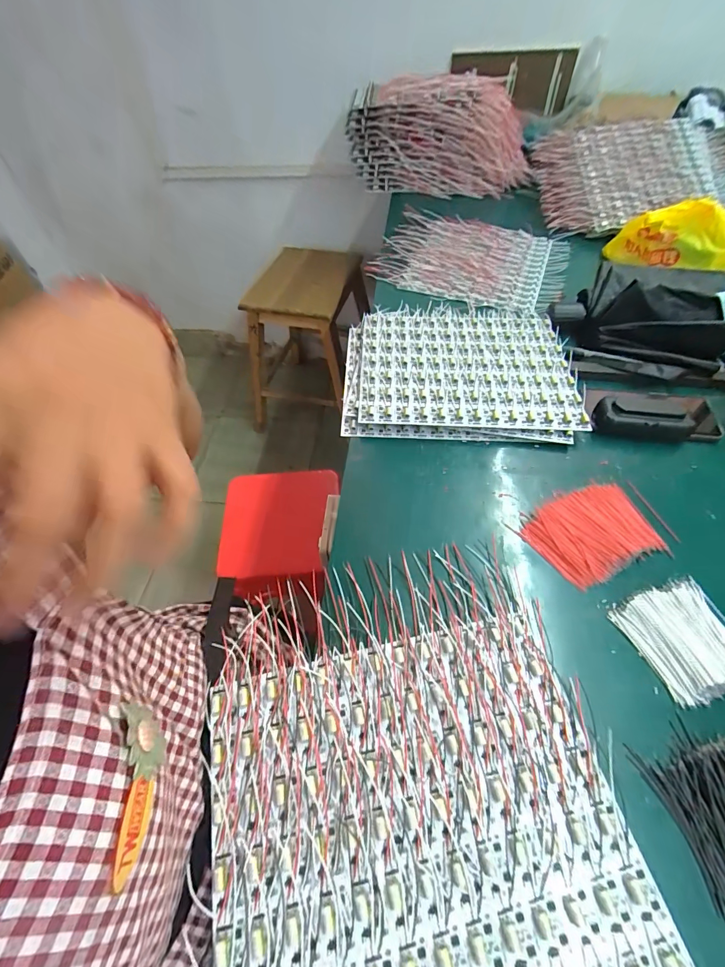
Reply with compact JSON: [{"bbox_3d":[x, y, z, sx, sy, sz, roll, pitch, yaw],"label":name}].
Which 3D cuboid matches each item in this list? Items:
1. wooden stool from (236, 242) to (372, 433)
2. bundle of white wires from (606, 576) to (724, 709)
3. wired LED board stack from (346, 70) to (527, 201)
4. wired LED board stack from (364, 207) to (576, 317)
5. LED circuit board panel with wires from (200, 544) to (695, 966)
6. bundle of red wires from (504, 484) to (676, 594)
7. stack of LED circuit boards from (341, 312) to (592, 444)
[{"bbox_3d":[-0.169,-0.459,1.366,0.347,0.493,0.382,15,58,13],"label":"wooden stool"},{"bbox_3d":[0.299,0.138,0.356,0.098,0.022,0.092,-17,58,-12],"label":"bundle of white wires"},{"bbox_3d":[0.175,-0.802,0.920,0.404,0.184,0.138,-6,57,-4],"label":"wired LED board stack"},{"bbox_3d":[0.215,-0.443,0.774,0.351,0.026,0.296,18,59,15],"label":"wired LED board stack"},{"bbox_3d":[0.038,0.228,0.297,0.298,0.017,0.352,-11,57,-8],"label":"LED circuit board panel with wires"},{"bbox_3d":[0.246,0.051,0.422,0.136,0.014,0.094,-22,59,-15],"label":"bundle of red wires"},{"bbox_3d":[0.135,-0.169,0.575,0.314,0.026,0.258,3,56,1],"label":"stack of LED circuit boards"}]

